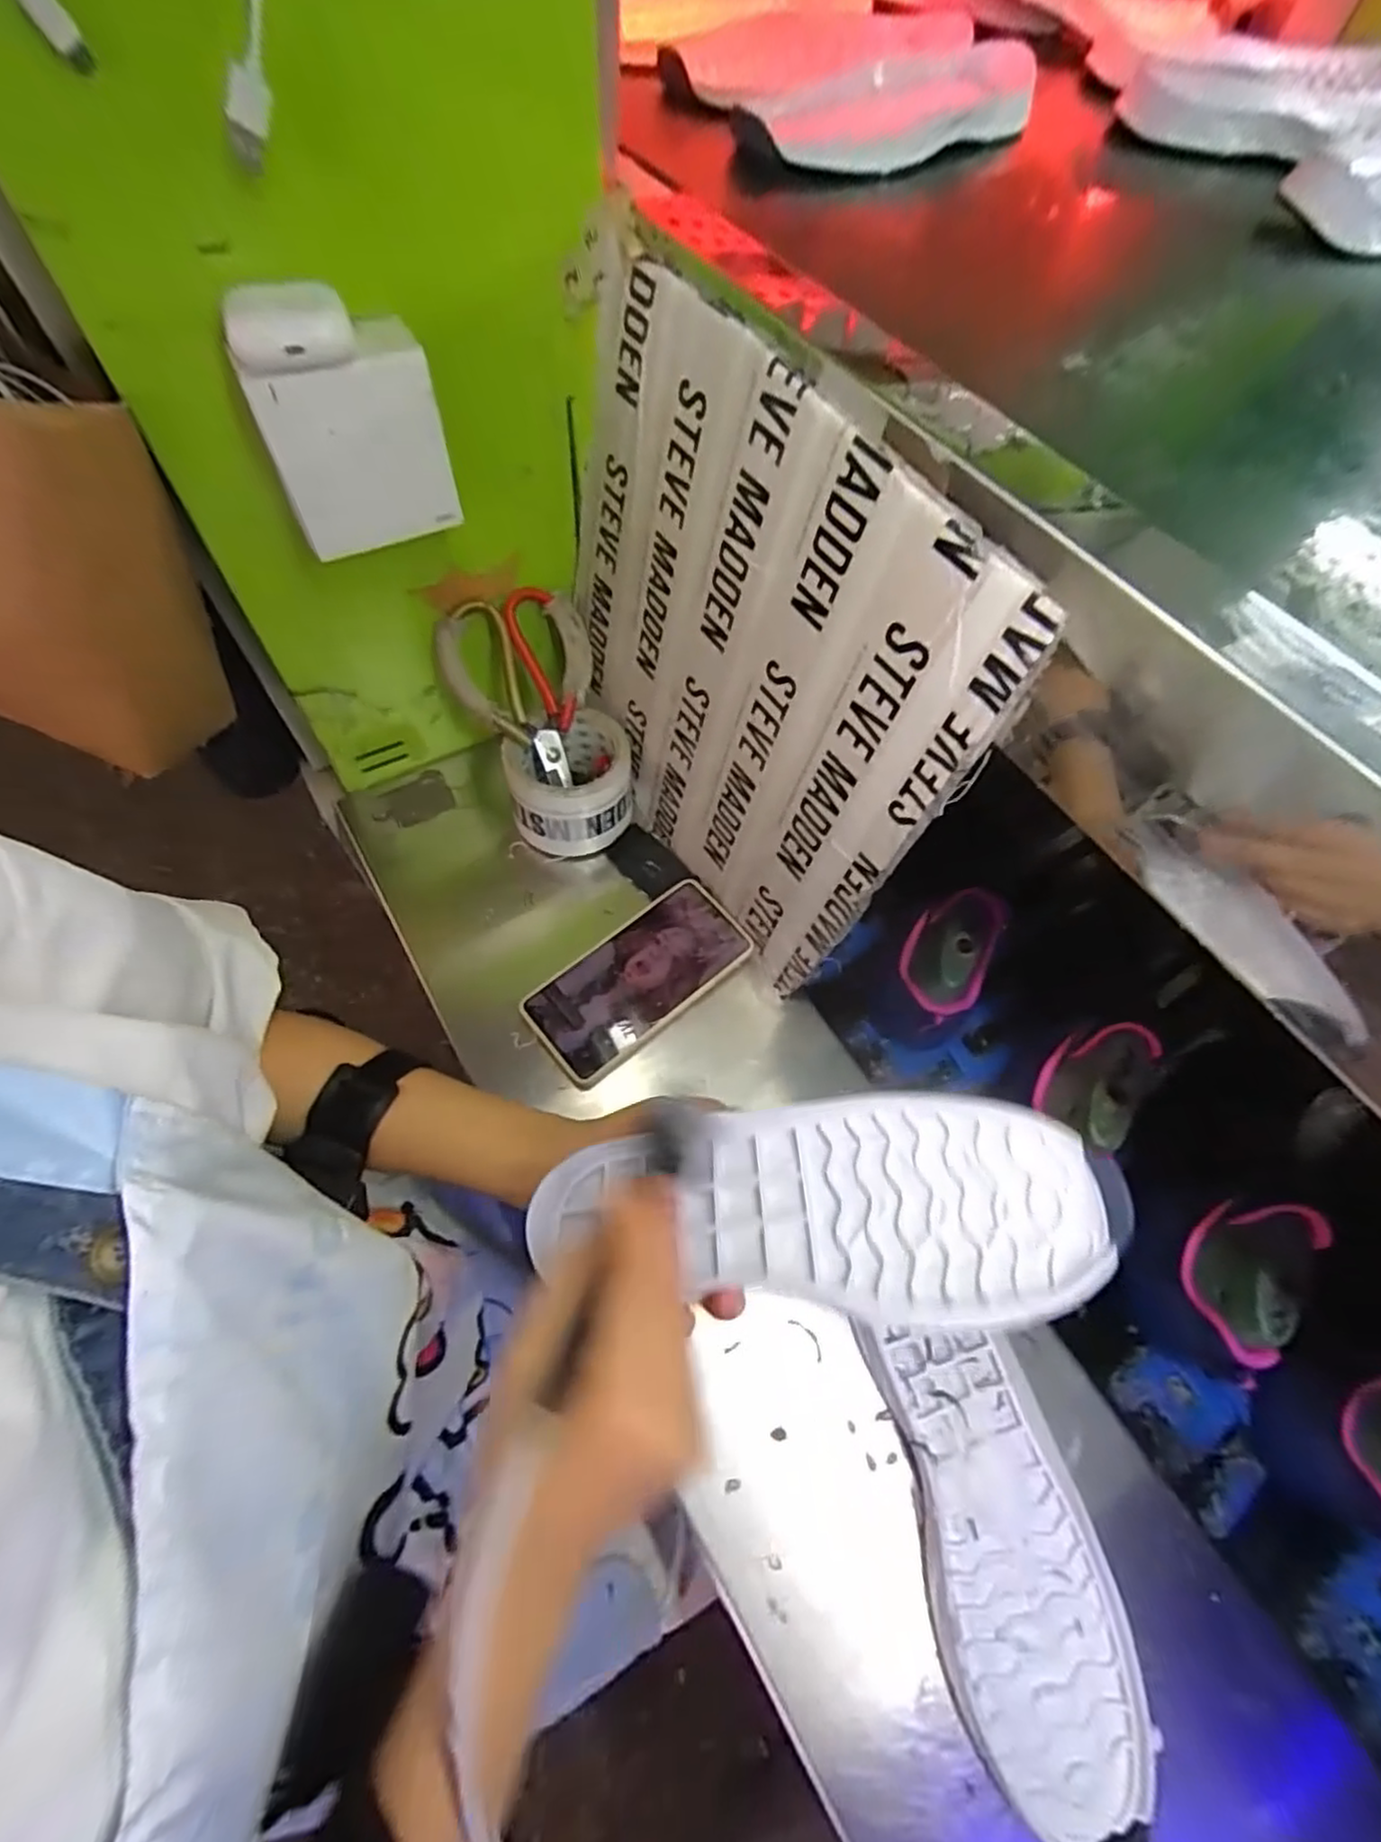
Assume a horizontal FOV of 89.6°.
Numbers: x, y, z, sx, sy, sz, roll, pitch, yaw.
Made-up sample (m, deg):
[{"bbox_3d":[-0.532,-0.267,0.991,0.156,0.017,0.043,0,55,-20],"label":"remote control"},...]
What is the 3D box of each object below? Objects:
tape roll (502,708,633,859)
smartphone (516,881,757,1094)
[{"bbox_3d":[-0.095,-0.111,0.558,0.093,0.070,0.092,2,60,-3],"label":"tape roll"},{"bbox_3d":[-0.036,0.040,0.513,0.167,0.017,0.080,-37,69,-22],"label":"smartphone"}]

